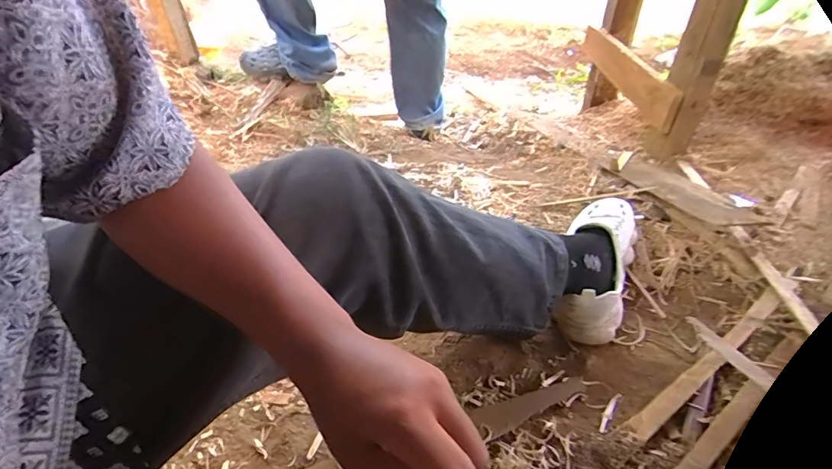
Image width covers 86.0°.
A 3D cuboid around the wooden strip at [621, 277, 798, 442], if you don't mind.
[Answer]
[{"bbox_3d":[0.437,0.152,0.626,0.437,0.016,0.028,-23,44,-28],"label":"wooden strip"}]

